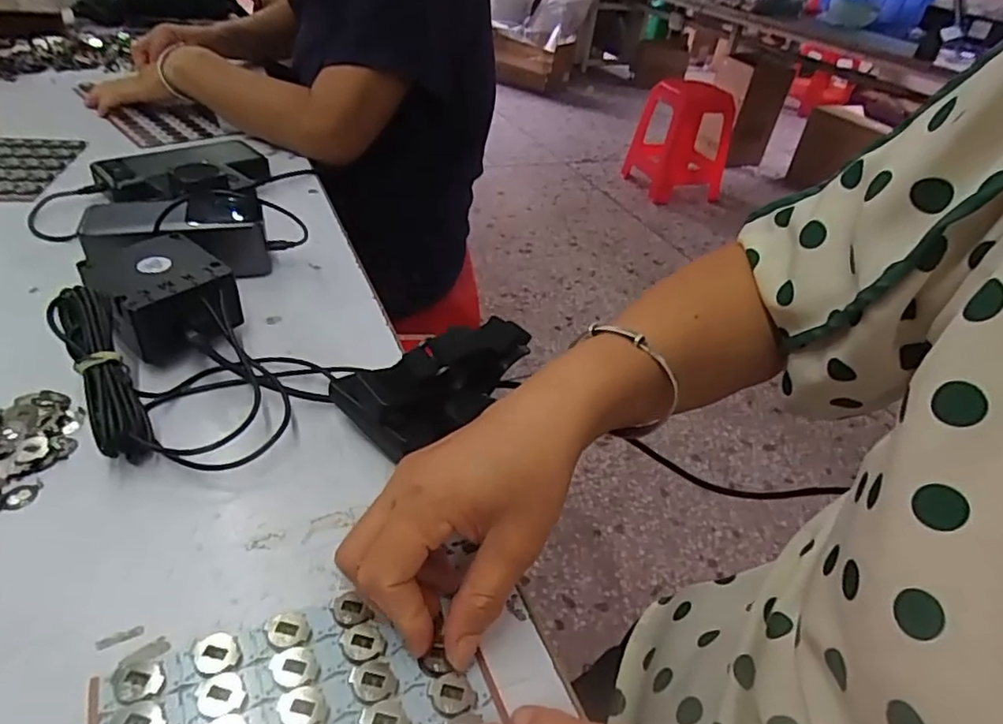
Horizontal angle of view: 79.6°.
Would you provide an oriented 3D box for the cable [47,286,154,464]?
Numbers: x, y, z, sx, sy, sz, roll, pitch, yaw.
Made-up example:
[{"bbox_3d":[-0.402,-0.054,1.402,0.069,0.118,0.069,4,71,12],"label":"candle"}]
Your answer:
[{"bbox_3d":[-0.232,0.006,0.351,0.030,0.024,0.112,-21,71,-31],"label":"cable"}]

